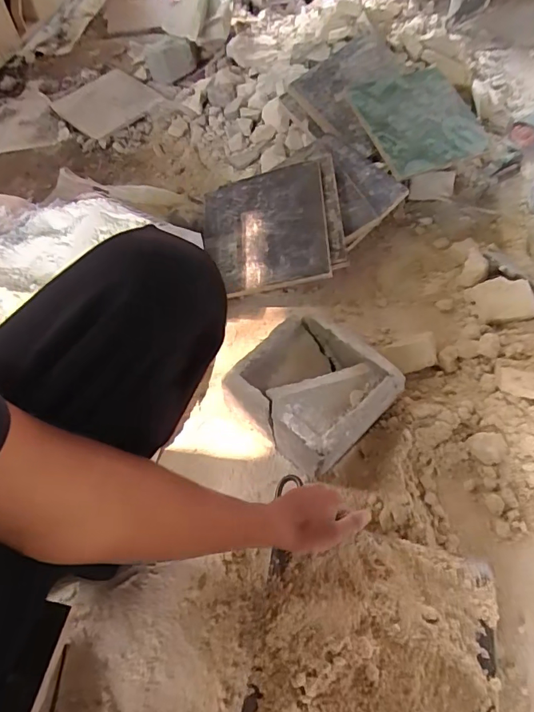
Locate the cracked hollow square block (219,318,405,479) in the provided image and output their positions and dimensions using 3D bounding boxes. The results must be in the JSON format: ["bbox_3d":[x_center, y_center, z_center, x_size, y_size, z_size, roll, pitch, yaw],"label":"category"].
[{"bbox_3d":[0.074,0.058,0.714,0.212,0.107,0.200,38,66,20],"label":"cracked hollow square block"}]

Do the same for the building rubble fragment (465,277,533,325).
[{"bbox_3d":[0.422,-0.100,0.802,0.100,0.022,0.084,-16,68,25],"label":"building rubble fragment"}]

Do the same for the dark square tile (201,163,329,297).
[{"bbox_3d":[-0.008,-0.250,0.882,0.246,0.024,0.254,-8,72,13],"label":"dark square tile"}]

